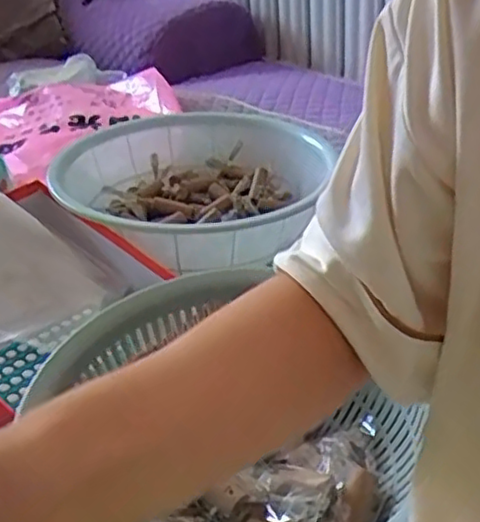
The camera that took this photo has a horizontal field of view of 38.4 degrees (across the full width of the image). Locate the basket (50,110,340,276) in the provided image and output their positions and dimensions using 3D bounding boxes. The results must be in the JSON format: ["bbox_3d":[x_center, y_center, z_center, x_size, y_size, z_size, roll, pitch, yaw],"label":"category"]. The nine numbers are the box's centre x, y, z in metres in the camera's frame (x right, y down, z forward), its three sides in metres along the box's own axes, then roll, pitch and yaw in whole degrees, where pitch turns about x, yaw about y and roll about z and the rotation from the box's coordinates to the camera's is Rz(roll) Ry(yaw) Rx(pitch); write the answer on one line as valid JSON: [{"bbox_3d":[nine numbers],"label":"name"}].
[{"bbox_3d":[-0.044,-0.092,0.826,0.337,0.084,0.335,-16,31,-19],"label":"basket"}]

